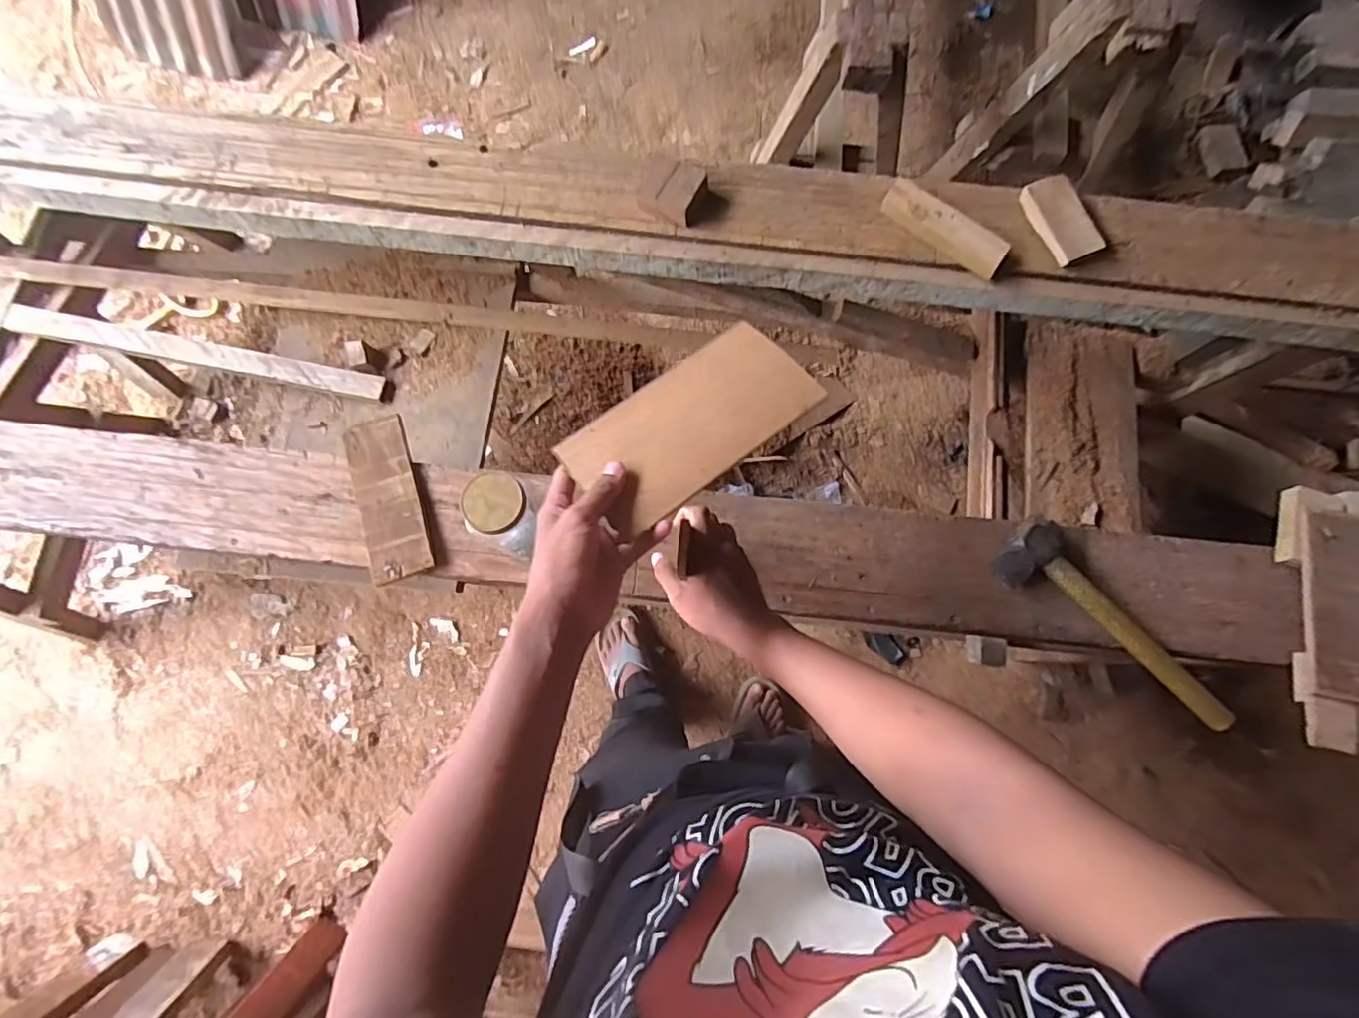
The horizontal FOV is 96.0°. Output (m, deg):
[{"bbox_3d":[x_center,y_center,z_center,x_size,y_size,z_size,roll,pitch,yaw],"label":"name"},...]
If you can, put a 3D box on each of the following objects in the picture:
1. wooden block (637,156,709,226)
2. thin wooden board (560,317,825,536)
[{"bbox_3d":[-0.014,-0.439,0.835,0.087,0.033,0.071,21,78,3],"label":"wooden block"},{"bbox_3d":[0.008,-0.074,0.522,0.206,0.011,0.109,-36,73,-8],"label":"thin wooden board"}]

